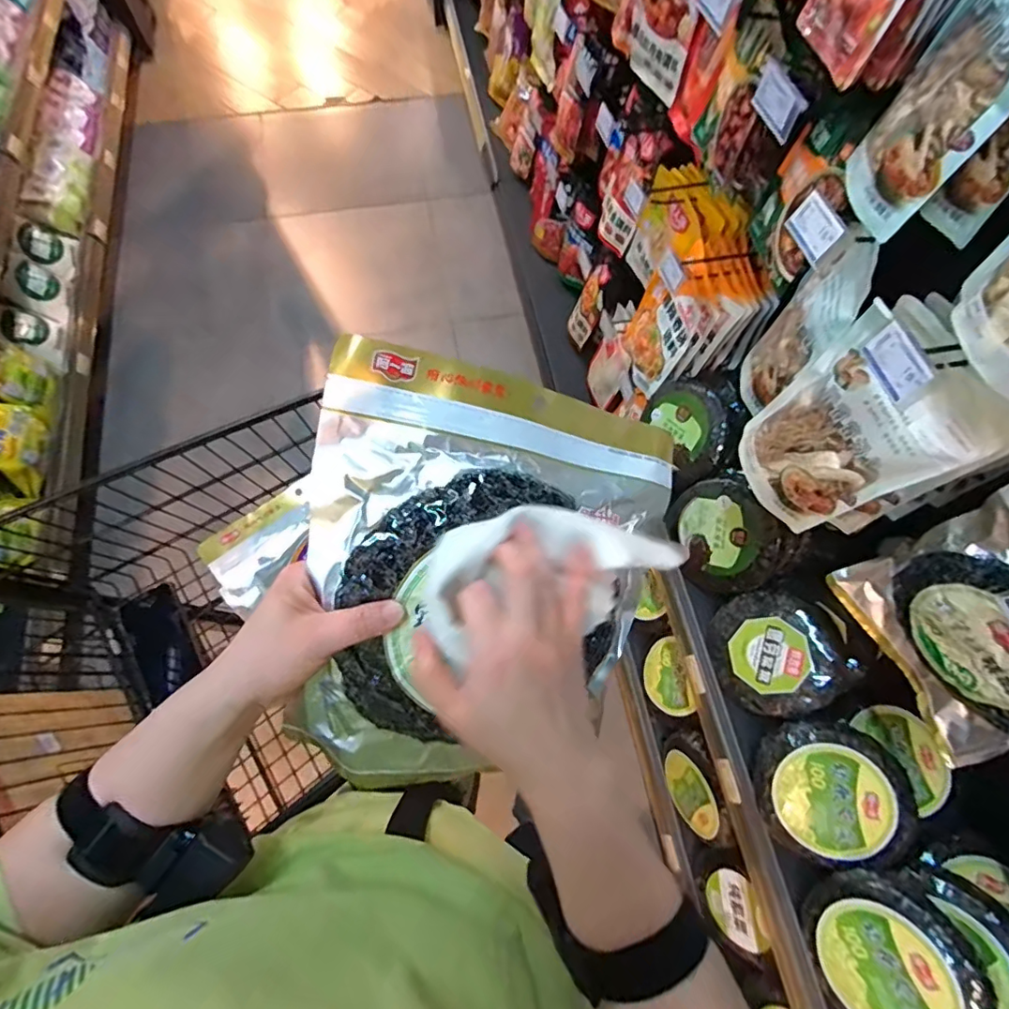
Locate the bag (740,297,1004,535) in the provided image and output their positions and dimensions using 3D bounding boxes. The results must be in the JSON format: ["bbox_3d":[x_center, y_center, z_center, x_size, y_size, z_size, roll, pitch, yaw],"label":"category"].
[{"bbox_3d":[0.400,-0.083,0.649,0.033,0.249,0.189,-9,67,-23],"label":"bag"}]

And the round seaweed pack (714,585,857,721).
[{"bbox_3d":[0.467,0.251,0.920,0.203,0.033,0.208,-7,73,22],"label":"round seaweed pack"}]

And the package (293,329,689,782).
[{"bbox_3d":[-0.016,0.069,0.387,0.259,0.039,0.298,13,100,-22],"label":"package"}]

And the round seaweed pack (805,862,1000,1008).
[{"bbox_3d":[0.536,0.639,0.738,0.207,0.043,0.207,-9,77,45],"label":"round seaweed pack"}]

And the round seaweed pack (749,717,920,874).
[{"bbox_3d":[0.506,0.442,0.829,0.215,0.040,0.215,-1,87,19],"label":"round seaweed pack"}]

